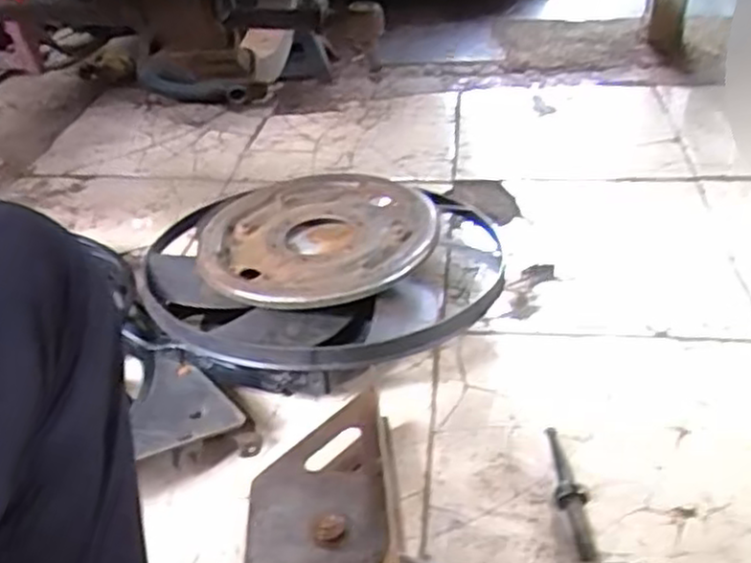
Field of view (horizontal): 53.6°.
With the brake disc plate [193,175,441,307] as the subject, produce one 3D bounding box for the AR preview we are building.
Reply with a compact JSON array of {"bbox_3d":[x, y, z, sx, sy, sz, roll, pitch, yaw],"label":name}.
[{"bbox_3d":[-0.078,-0.065,0.946,0.296,0.037,0.275,-3,36,2],"label":"brake disc plate"}]

